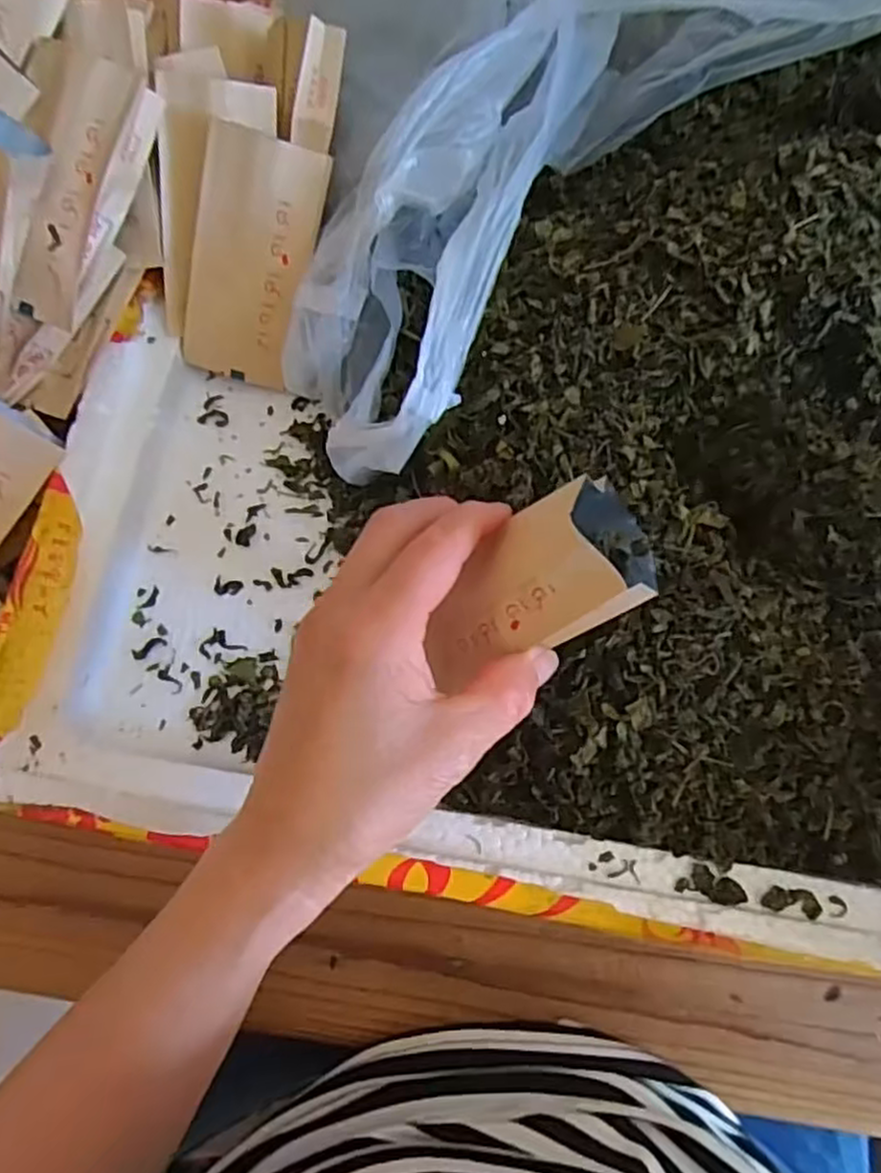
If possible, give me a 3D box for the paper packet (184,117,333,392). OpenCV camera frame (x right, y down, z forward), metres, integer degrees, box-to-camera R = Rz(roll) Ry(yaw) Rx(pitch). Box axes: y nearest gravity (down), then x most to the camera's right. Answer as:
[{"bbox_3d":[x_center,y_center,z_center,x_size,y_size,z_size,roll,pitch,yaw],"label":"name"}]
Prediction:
[{"bbox_3d":[-0.090,-0.150,0.342,0.052,0.110,0.011,15,34,-11],"label":"paper packet"}]

